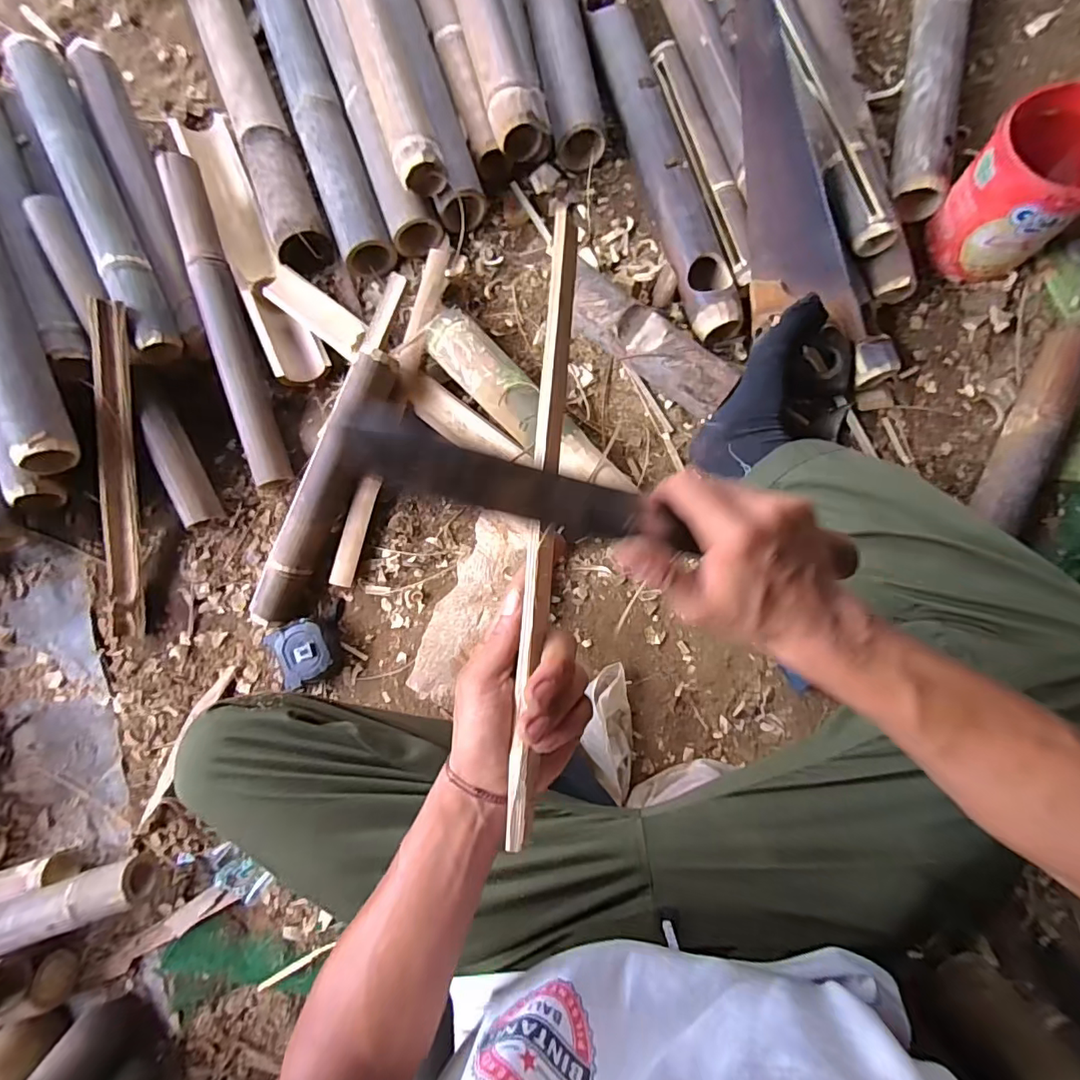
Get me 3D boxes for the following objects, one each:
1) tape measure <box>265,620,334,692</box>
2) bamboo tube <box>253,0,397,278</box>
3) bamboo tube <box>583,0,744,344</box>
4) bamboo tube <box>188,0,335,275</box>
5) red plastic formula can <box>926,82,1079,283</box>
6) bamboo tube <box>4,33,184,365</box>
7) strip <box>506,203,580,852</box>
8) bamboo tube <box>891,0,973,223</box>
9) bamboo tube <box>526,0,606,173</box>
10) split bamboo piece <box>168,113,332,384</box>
[{"bbox_3d":[-0.322,0.151,0.705,0.076,0.041,0.082,-29,83,0],"label":"tape measure"},{"bbox_3d":[-0.368,-0.738,0.791,0.078,0.072,0.735,-21,83,1],"label":"bamboo tube"},{"bbox_3d":[0.163,-0.556,0.731,0.090,0.069,0.592,-13,83,2],"label":"bamboo tube"},{"bbox_3d":[-0.465,-0.736,0.796,0.081,0.072,0.722,-22,83,1],"label":"bamboo tube"},{"bbox_3d":[0.586,-0.427,0.640,0.133,0.160,0.134,0,84,3],"label":"red plastic formula can"},{"bbox_3d":[-0.617,-0.477,0.719,0.057,0.060,0.498,-26,83,0],"label":"bamboo tube"},{"bbox_3d":[0.003,-0.022,0.318,0.015,0.021,0.382,4,83,4],"label":"strip"},{"bbox_3d":[0.561,-0.742,0.725,0.062,0.069,0.603,12,85,5],"label":"bamboo tube"},{"bbox_3d":[0.020,-0.778,0.766,0.071,0.073,0.477,-10,83,2],"label":"bamboo tube"},{"bbox_3d":[-0.437,-0.448,0.778,0.073,0.056,0.484,-26,83,0],"label":"split bamboo piece"}]

